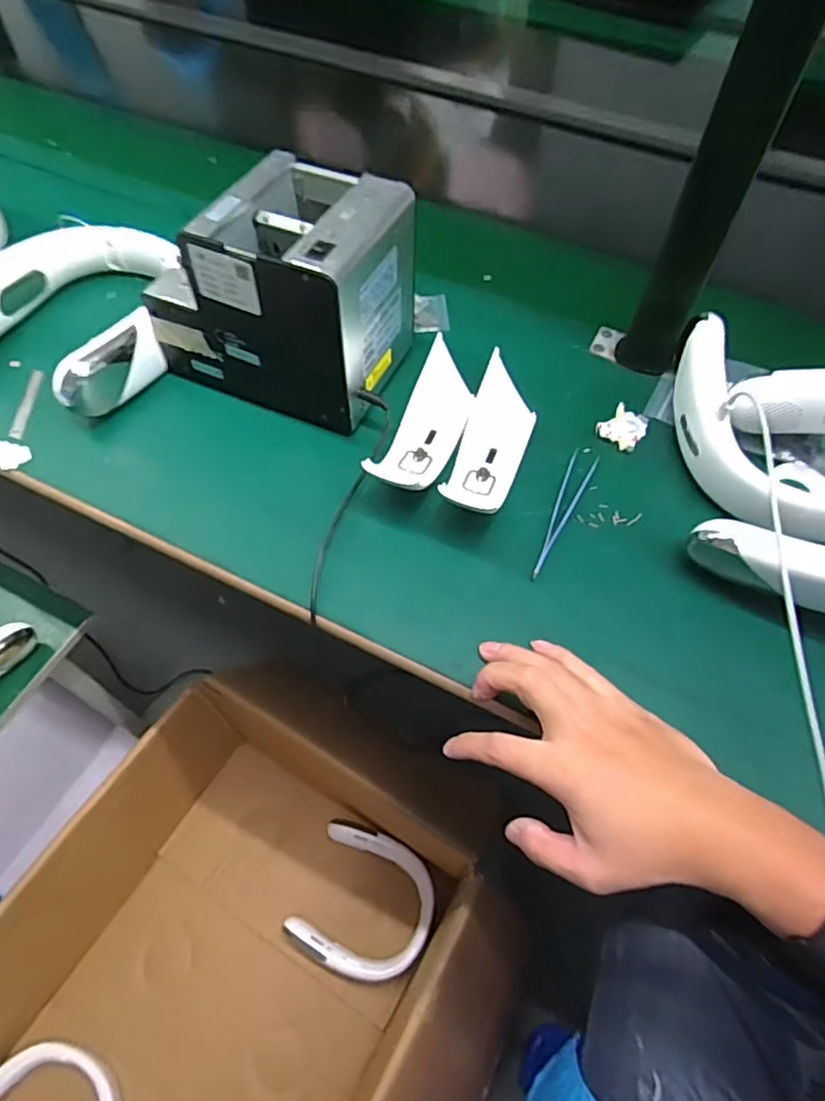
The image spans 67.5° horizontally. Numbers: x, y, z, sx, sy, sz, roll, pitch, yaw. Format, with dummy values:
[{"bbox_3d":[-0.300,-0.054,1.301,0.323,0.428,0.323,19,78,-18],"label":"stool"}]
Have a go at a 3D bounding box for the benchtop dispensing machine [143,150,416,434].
[{"bbox_3d":[-0.105,-0.210,0.498,0.181,0.149,0.123,22,60,11],"label":"benchtop dispensing machine"}]

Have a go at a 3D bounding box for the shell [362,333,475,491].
[{"bbox_3d":[0.016,-0.107,0.507,0.057,0.030,0.142,22,60,12],"label":"shell"}]

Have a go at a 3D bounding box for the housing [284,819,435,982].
[{"bbox_3d":[-0.069,0.545,0.955,0.201,0.042,0.192,20,60,10],"label":"housing"}]

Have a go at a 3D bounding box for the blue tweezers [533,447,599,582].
[{"bbox_3d":[0.115,-0.030,0.469,0.020,0.008,0.125,22,60,12],"label":"blue tweezers"}]

